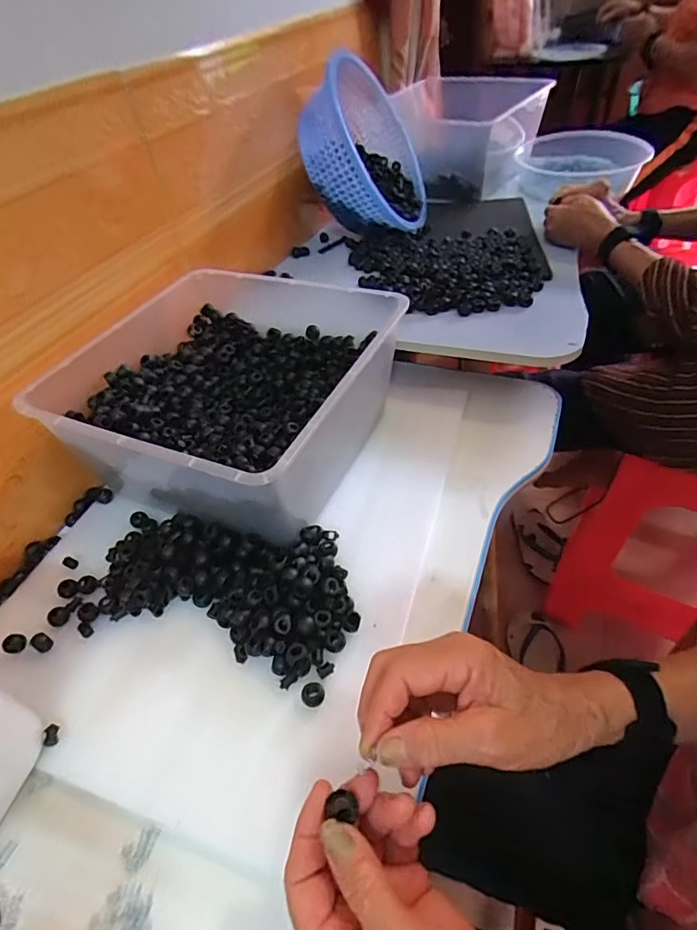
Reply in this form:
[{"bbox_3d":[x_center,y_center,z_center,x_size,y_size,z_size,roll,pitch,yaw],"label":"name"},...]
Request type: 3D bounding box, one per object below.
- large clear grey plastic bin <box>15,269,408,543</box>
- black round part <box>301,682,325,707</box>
[{"bbox_3d":[-0.127,-0.085,0.560,0.319,0.142,0.324,15,49,21],"label":"large clear grey plastic bin"},{"bbox_3d":[-0.027,0.178,0.384,0.017,0.009,0.017,-4,45,4],"label":"black round part"}]

